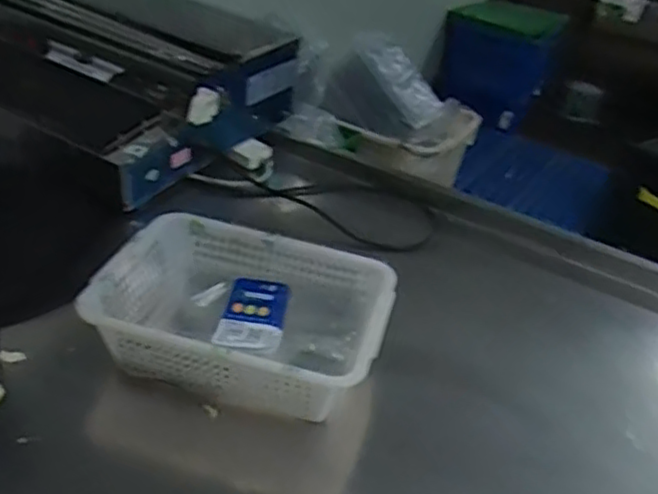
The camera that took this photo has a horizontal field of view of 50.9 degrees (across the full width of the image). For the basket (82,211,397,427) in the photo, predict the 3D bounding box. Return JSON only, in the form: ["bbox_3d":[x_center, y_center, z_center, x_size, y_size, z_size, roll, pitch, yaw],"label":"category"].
[{"bbox_3d":[-0.093,0.082,0.800,0.313,0.103,0.227,12,33,4],"label":"basket"}]

